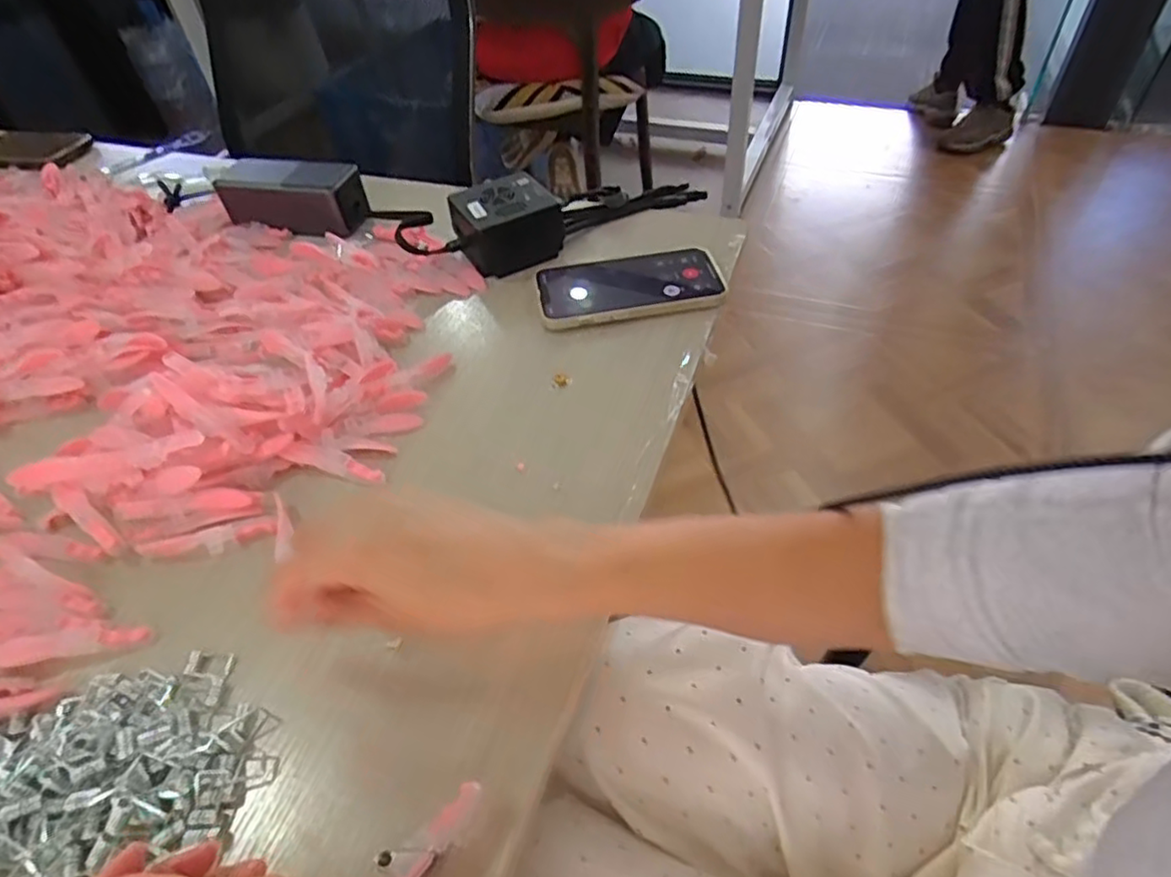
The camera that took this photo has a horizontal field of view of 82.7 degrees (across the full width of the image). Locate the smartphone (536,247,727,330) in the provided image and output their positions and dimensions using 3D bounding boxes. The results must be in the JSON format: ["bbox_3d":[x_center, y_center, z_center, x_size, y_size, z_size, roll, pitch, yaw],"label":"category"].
[{"bbox_3d":[0.034,-0.125,0.530,0.143,0.012,0.086,-9,48,-3],"label":"smartphone"}]

